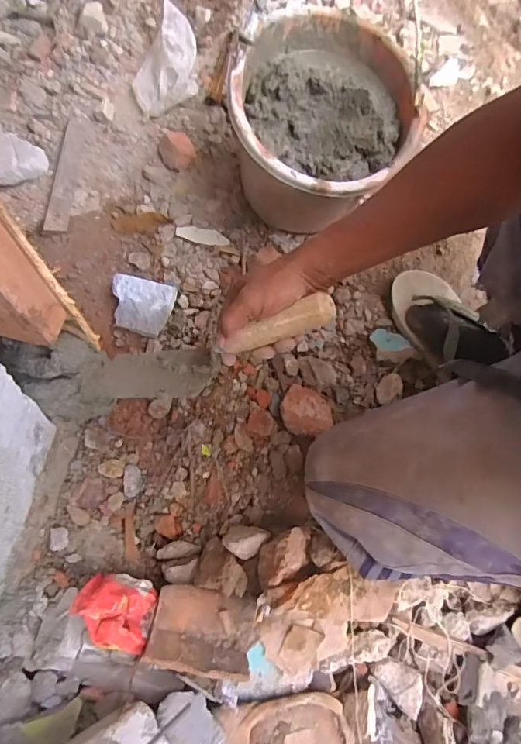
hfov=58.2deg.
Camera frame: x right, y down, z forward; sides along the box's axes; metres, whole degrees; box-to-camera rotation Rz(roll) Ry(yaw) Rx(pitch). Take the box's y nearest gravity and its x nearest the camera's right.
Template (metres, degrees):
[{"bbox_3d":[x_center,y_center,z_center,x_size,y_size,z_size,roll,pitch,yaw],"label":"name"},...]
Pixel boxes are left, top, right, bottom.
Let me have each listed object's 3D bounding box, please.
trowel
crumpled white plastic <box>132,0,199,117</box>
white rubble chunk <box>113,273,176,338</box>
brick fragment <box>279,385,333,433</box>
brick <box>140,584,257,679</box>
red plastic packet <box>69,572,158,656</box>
[{"bbox_3d":[-0.057,-0.017,0.506,0.294,0.052,0.074,-17,67,29],"label":"trowel"},{"bbox_3d":[-0.171,-0.552,0.830,0.113,0.069,0.182,-3,70,-3],"label":"crumpled white plastic"},{"bbox_3d":[-0.174,-0.095,0.679,0.092,0.035,0.075,12,70,2],"label":"white rubble chunk"},{"bbox_3d":[0.063,0.057,0.648,0.071,0.021,0.062,31,71,9],"label":"brick fragment"},{"bbox_3d":[-0.065,0.293,0.533,0.113,0.038,0.084,10,70,2],"label":"brick"},{"bbox_3d":[-0.160,0.269,0.518,0.075,0.085,0.079,13,70,3],"label":"red plastic packet"}]

